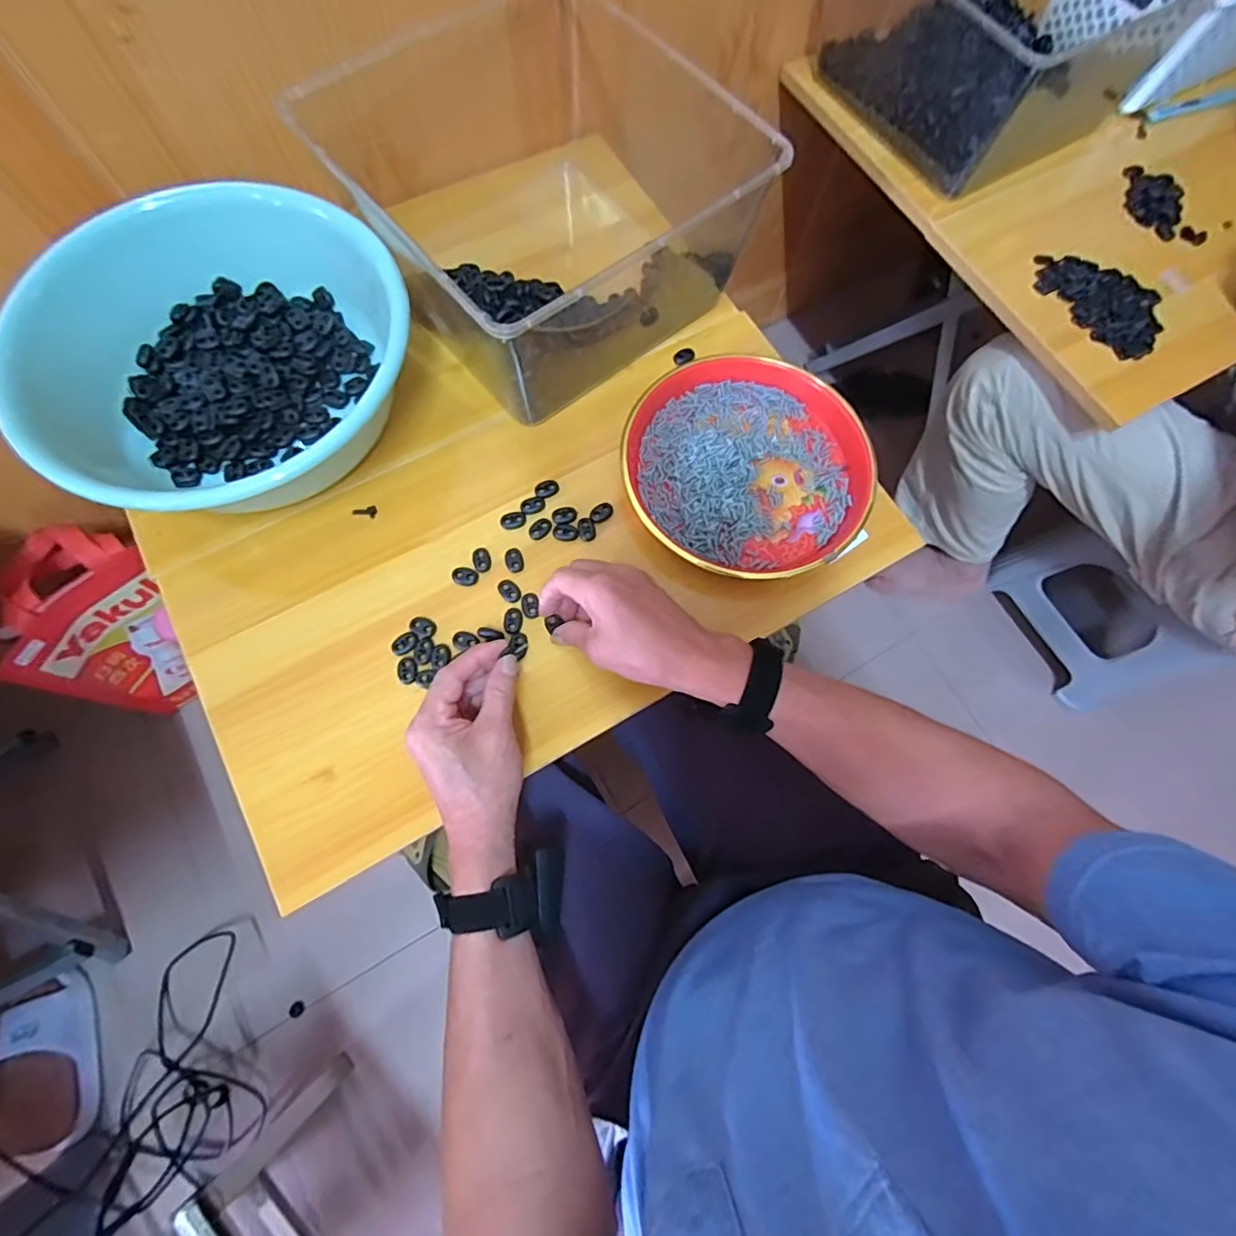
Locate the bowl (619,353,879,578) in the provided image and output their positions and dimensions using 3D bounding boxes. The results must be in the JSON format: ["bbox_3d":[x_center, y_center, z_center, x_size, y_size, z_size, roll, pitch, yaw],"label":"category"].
[{"bbox_3d":[0.116,-0.139,0.521,0.223,0.029,0.209,1,73,-2],"label":"bowl"}]

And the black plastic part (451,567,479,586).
[{"bbox_3d":[-0.131,-0.036,0.488,0.022,0.004,0.016,7,73,0],"label":"black plastic part"}]

